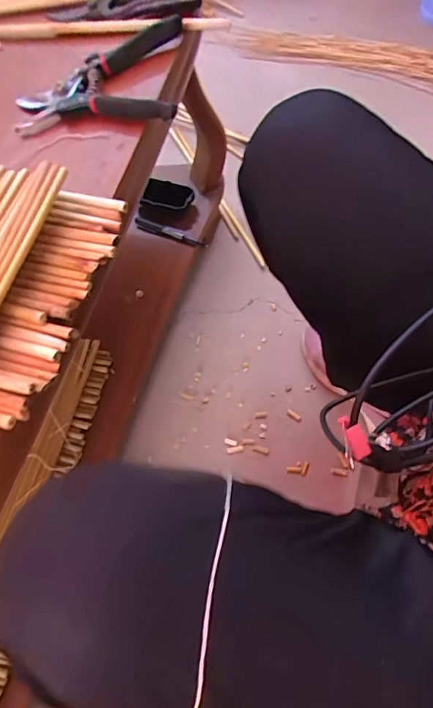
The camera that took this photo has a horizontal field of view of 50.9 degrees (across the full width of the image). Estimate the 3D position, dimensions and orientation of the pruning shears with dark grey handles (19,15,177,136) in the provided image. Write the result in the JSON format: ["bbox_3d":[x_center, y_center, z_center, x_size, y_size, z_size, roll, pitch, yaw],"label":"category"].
[{"bbox_3d":[-0.127,-0.281,0.481,0.183,0.025,0.144,-6,64,13],"label":"pruning shears with dark grey handles"}]

